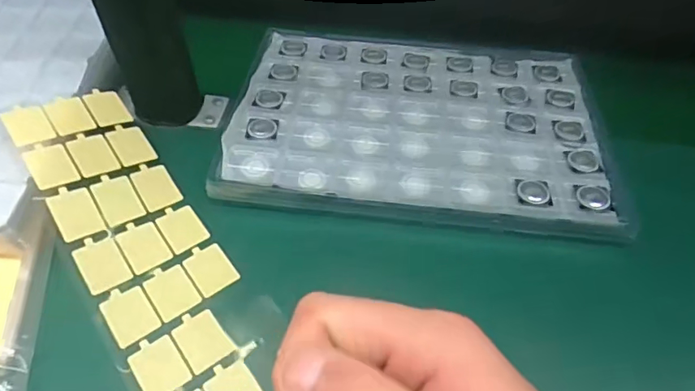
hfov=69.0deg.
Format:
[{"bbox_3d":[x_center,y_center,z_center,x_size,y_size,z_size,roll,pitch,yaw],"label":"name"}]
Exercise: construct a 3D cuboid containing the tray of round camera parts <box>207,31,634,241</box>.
[{"bbox_3d":[0.064,-0.075,0.446,0.307,0.025,0.238,7,53,3],"label":"tray of round camera parts"}]

